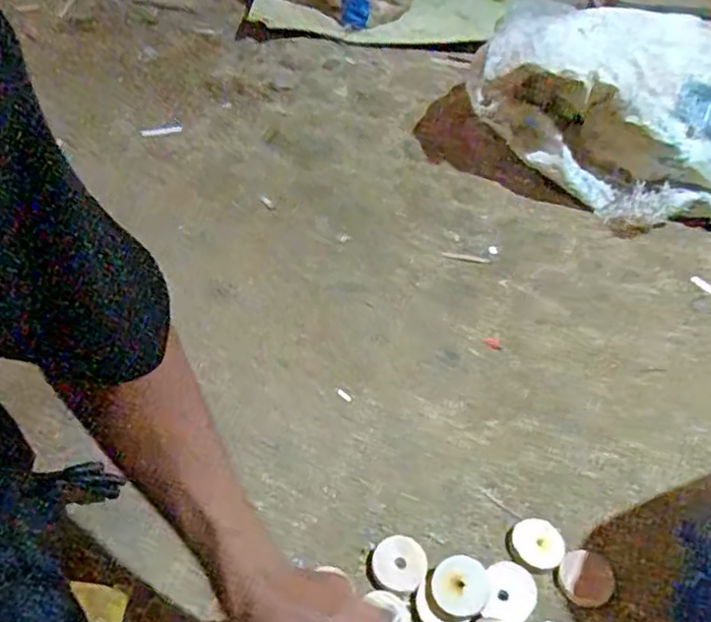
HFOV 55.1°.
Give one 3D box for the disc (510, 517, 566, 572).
[{"bbox_3d":[0.180,0.231,0.676,0.050,0.011,0.051,3,46,-3],"label":"disc"}]

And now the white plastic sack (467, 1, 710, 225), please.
[{"bbox_3d":[0.414,-0.287,1.035,0.475,0.259,0.219,3,46,-3],"label":"white plastic sack"}]

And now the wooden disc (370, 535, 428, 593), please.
[{"bbox_3d":[0.042,0.239,0.644,0.050,0.015,0.051,3,46,-3],"label":"wooden disc"}]

